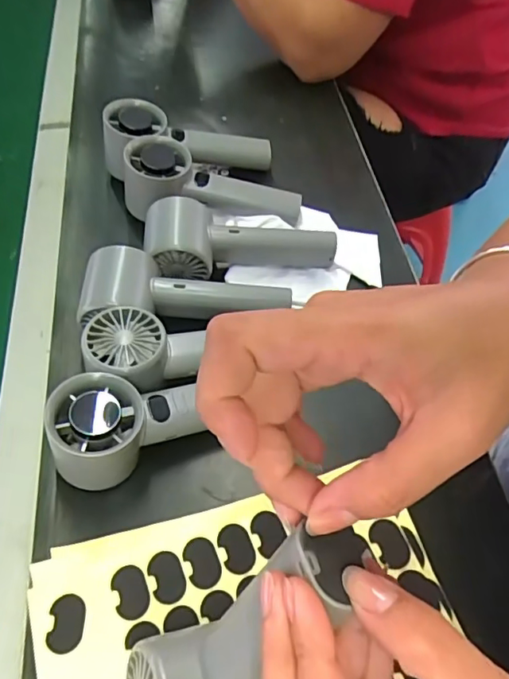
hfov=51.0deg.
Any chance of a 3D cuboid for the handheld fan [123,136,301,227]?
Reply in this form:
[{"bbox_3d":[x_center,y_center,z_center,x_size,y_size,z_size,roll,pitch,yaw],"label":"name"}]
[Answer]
[{"bbox_3d":[-0.037,-0.130,0.477,0.156,0.053,0.060,9,55,-12],"label":"handheld fan"}]

